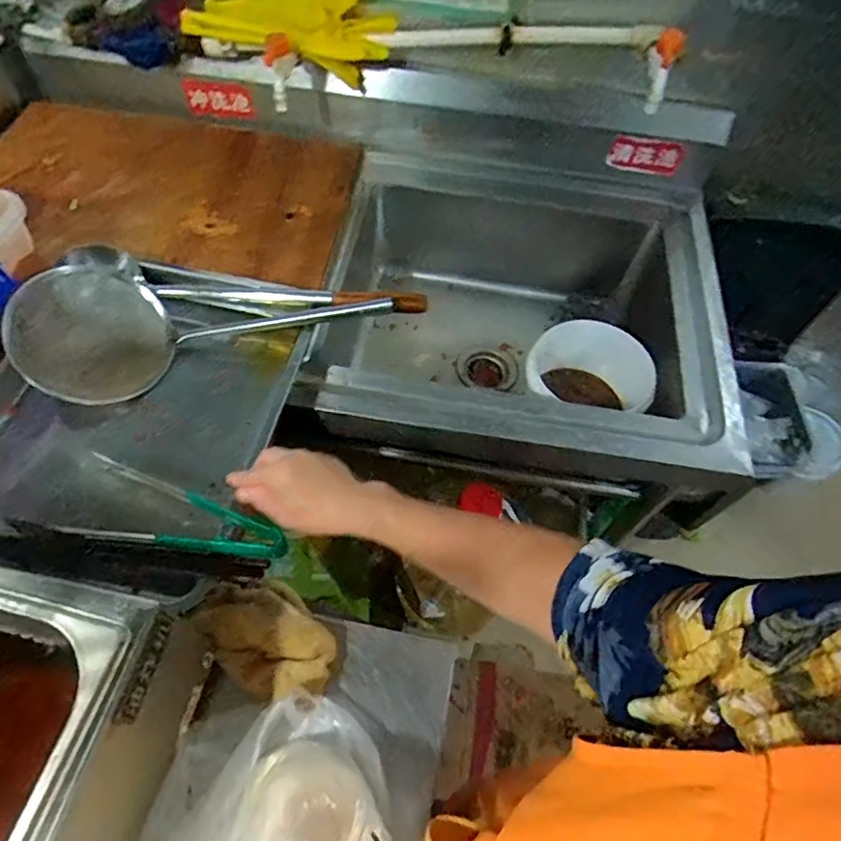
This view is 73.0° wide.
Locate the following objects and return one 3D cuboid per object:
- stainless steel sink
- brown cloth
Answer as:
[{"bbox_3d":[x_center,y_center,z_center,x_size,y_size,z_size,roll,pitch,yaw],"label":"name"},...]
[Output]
[{"bbox_3d":[0.148,-0.217,0.906,0.587,0.452,0.612,7,61,2],"label":"stainless steel sink"},{"bbox_3d":[-0.145,0.210,0.544,0.093,0.053,0.131,-39,69,-20],"label":"brown cloth"}]

